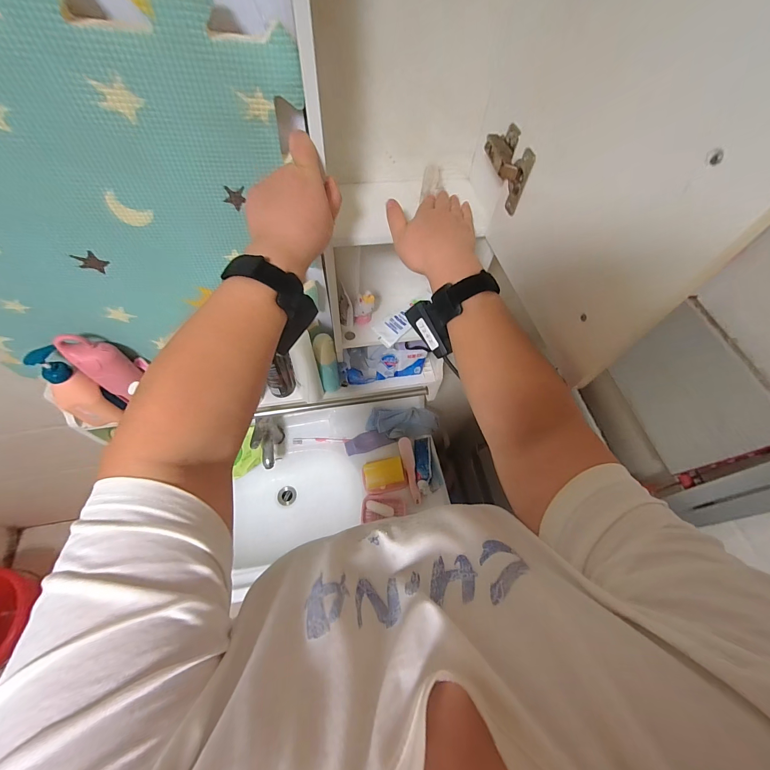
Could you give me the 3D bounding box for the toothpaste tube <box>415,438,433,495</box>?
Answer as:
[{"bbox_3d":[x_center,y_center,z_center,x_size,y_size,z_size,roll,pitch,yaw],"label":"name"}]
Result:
[{"bbox_3d":[0.116,0.230,0.955,0.048,0.040,0.166,2,59,-2],"label":"toothpaste tube"}]

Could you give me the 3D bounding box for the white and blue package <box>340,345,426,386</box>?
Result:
[{"bbox_3d":[-0.006,-0.049,0.734,0.190,0.091,0.057,-7,60,-7],"label":"white and blue package"}]

